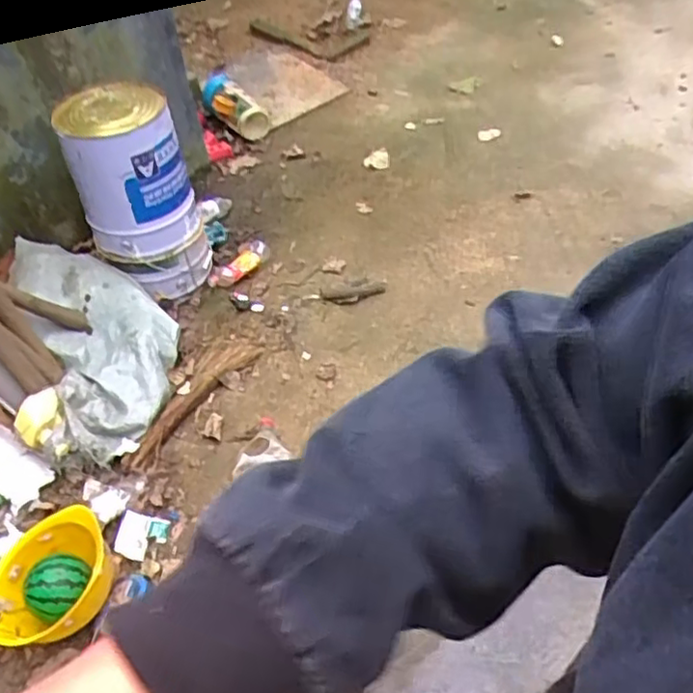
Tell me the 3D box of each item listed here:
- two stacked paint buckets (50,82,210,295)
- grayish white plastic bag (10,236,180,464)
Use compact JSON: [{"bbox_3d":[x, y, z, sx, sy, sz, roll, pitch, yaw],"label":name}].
[{"bbox_3d":[-0.553,-0.396,1.786,0.285,0.482,0.293,-20,49,-12],"label":"two stacked paint buckets"},{"bbox_3d":[-0.618,-0.063,1.683,0.308,0.118,0.726,-26,50,-17],"label":"grayish white plastic bag"}]

